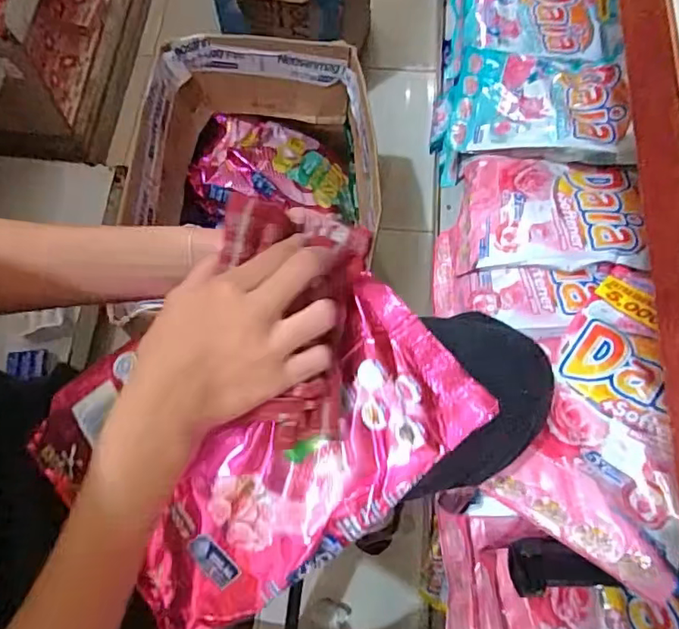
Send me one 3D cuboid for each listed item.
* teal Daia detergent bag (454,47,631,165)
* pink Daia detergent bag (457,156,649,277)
[{"bbox_3d":[0.227,-0.243,0.624,0.184,0.060,0.152,12,71,6],"label":"teal Daia detergent bag"},{"bbox_3d":[0.217,-0.107,0.569,0.170,0.062,0.145,9,70,5],"label":"pink Daia detergent bag"}]

